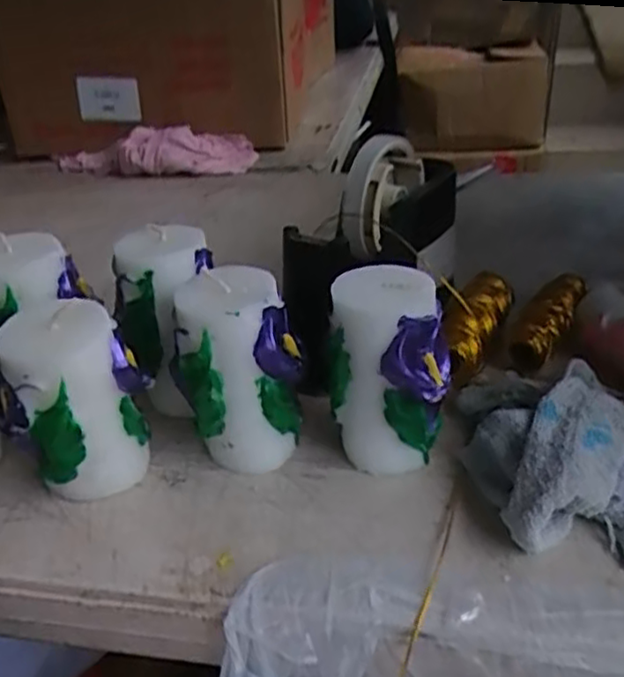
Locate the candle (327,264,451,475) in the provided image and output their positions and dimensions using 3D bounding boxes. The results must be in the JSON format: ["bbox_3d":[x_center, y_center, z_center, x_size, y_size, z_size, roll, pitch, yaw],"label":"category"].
[{"bbox_3d":[0.040,0.019,0.363,0.062,0.101,0.051,3,34,12],"label":"candle"}]

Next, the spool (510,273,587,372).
[{"bbox_3d":[0.163,-0.017,0.473,0.028,0.021,0.109,16,38,29],"label":"spool"}]

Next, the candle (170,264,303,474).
[{"bbox_3d":[-0.039,0.020,0.372,0.062,0.103,0.049,-10,33,-9],"label":"candle"}]

